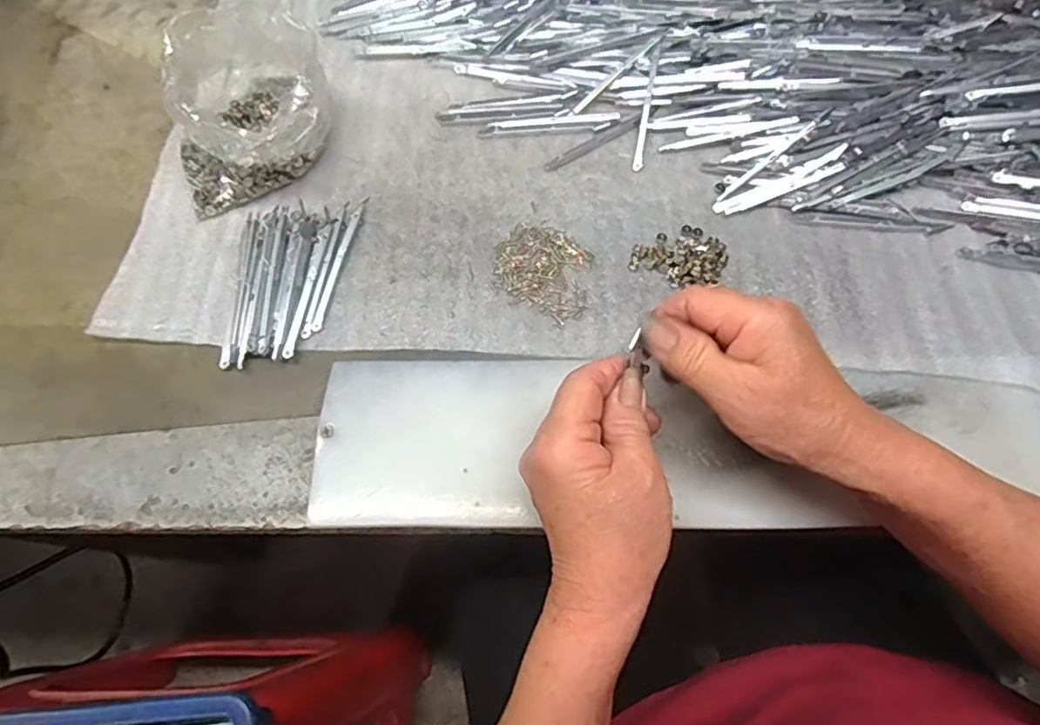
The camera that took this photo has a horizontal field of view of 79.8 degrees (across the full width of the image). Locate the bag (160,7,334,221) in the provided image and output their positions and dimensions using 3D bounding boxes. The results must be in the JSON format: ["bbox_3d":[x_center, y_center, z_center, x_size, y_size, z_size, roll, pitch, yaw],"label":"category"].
[{"bbox_3d":[-0.174,-0.164,0.396,0.100,0.076,0.098,-15,69,-5],"label":"bag"}]

